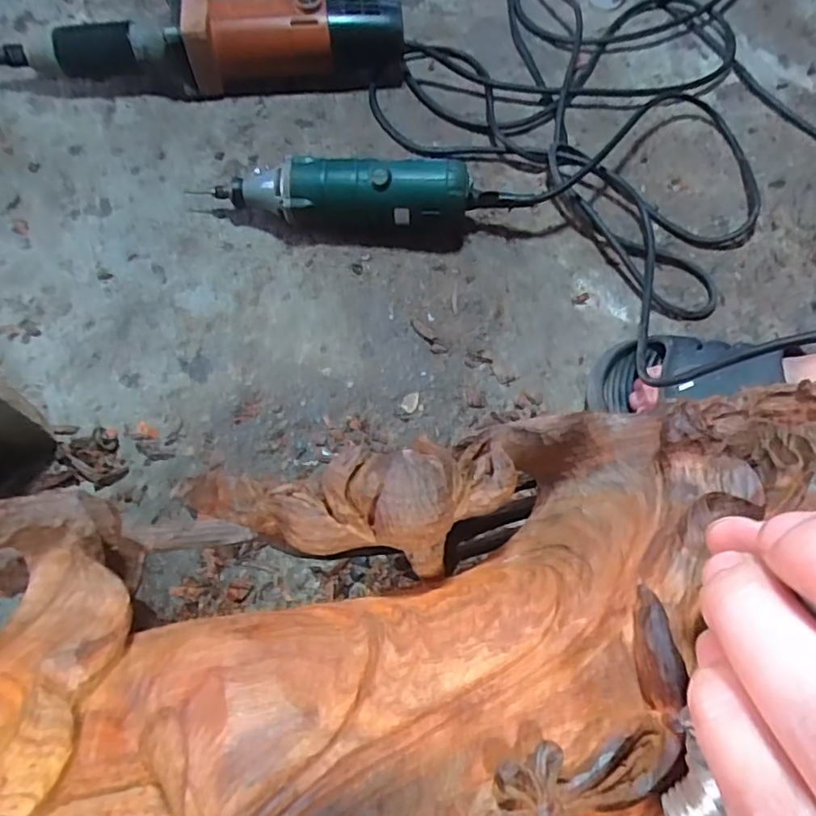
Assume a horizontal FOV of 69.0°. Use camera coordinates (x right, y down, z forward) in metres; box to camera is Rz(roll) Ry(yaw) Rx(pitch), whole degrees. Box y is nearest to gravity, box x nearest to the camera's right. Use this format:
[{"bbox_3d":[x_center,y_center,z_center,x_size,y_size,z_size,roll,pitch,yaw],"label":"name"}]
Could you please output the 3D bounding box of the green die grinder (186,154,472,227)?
[{"bbox_3d":[-0.057,-0.176,0.494,0.213,0.062,0.045,4,67,0],"label":"green die grinder"}]

